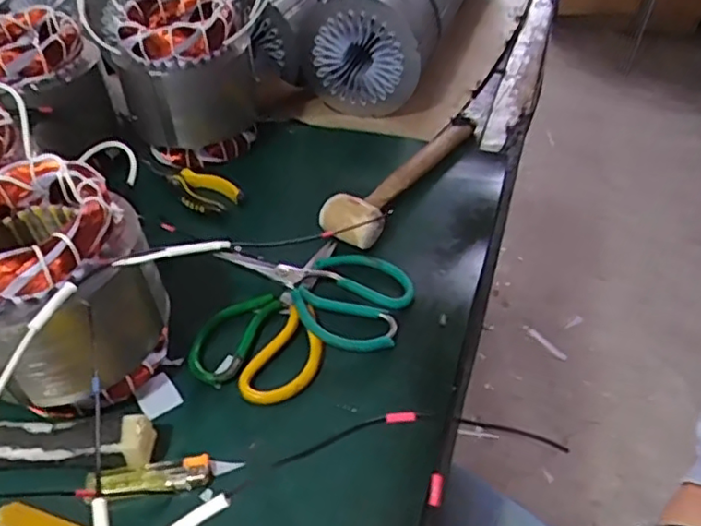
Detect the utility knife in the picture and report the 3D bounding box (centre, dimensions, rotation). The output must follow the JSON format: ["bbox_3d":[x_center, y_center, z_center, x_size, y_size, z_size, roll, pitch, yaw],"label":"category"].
[{"bbox_3d":[-0.136,0.154,0.449,0.105,0.012,0.023,-6,44,-4],"label":"utility knife"}]

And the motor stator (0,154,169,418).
[{"bbox_3d":[-0.224,0.026,0.473,0.140,0.153,0.133,-1,43,1],"label":"motor stator"}]

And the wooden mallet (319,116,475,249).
[{"bbox_3d":[0.068,-0.112,0.689,0.063,0.038,0.270,23,49,24],"label":"wooden mallet"}]

